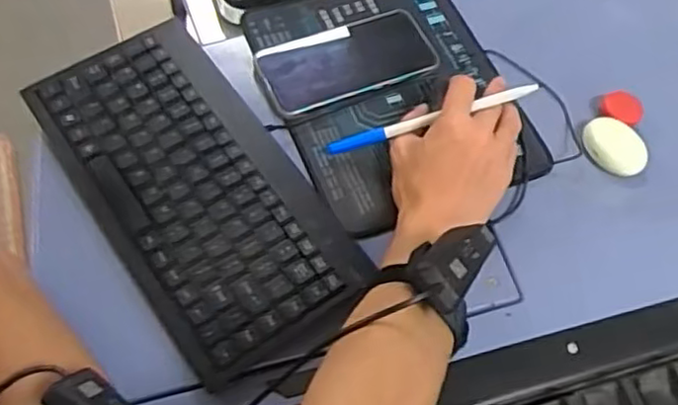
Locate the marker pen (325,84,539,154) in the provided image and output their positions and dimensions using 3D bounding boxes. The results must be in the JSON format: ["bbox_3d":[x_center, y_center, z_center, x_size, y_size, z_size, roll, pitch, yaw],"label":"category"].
[{"bbox_3d":[0.073,-0.067,0.546,0.174,0.013,0.013,-16,59,11],"label":"marker pen"}]

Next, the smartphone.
[{"bbox_3d":[0.009,-0.130,0.616,0.162,0.015,0.078,-19,65,-16],"label":"smartphone"}]

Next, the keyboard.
[{"bbox_3d":[-0.112,-0.011,0.521,0.139,0.030,0.297,-31,69,-21],"label":"keyboard"}]

